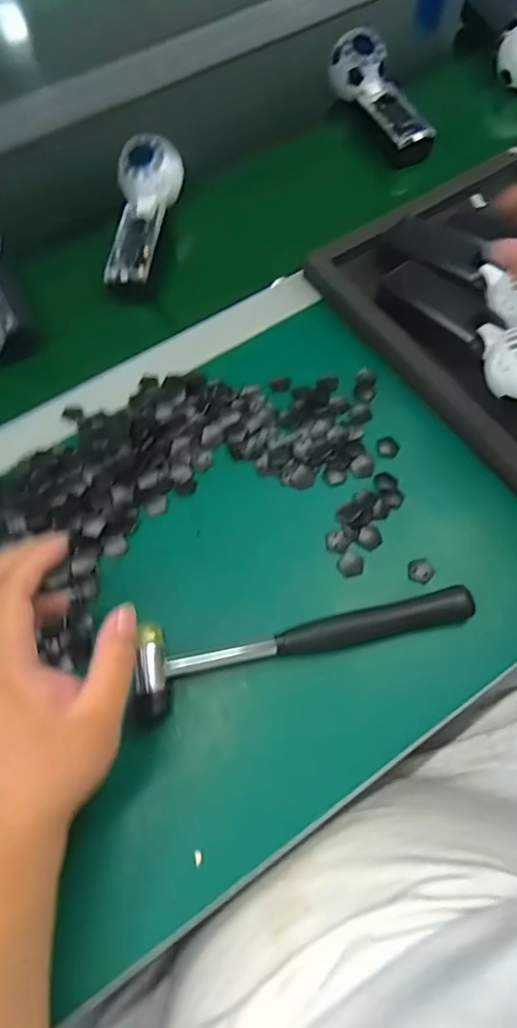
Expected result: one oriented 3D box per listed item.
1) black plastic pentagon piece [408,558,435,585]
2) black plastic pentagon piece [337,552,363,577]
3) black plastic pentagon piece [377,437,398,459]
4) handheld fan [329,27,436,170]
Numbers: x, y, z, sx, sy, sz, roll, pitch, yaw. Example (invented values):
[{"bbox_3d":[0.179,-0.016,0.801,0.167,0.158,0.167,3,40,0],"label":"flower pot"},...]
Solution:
[{"bbox_3d":[0.122,0.043,0.413,0.020,0.004,0.019,-17,66,-6],"label":"black plastic pentagon piece"},{"bbox_3d":[0.070,0.038,0.416,0.018,0.004,0.018,8,66,6],"label":"black plastic pentagon piece"},{"bbox_3d":[0.108,-0.056,0.457,0.018,0.004,0.020,6,66,5],"label":"black plastic pentagon piece"},{"bbox_3d":[0.138,-0.458,0.608,0.059,0.036,0.166,-25,80,-9],"label":"handheld fan"}]

